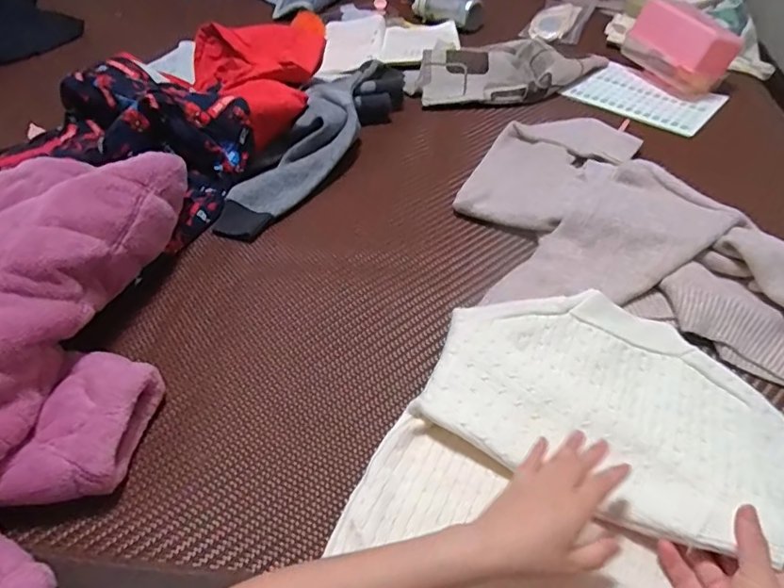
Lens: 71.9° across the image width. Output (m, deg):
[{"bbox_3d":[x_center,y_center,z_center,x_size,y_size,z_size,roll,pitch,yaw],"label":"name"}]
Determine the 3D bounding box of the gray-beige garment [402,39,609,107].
[{"bbox_3d":[0.232,-0.441,1.061,0.405,0.053,0.192,-9,46,-6],"label":"gray-beige garment"}]

